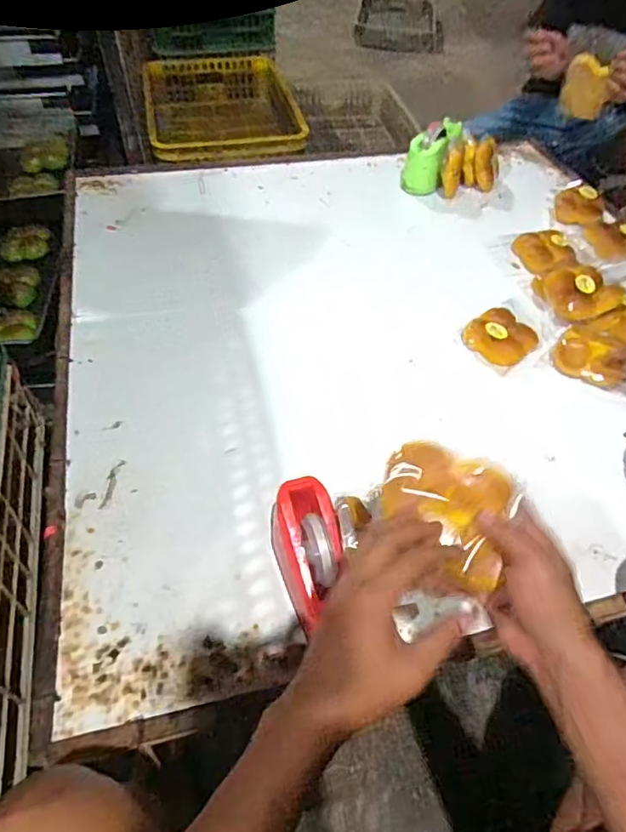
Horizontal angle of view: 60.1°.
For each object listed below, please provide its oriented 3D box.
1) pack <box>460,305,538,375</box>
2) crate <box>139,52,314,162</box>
[{"bbox_3d":[0.322,-0.138,0.923,0.139,0.041,0.105,-37,61,-27],"label":"pack"},{"bbox_3d":[-0.261,-0.881,1.672,0.453,0.210,0.621,-8,52,-8],"label":"crate"}]

